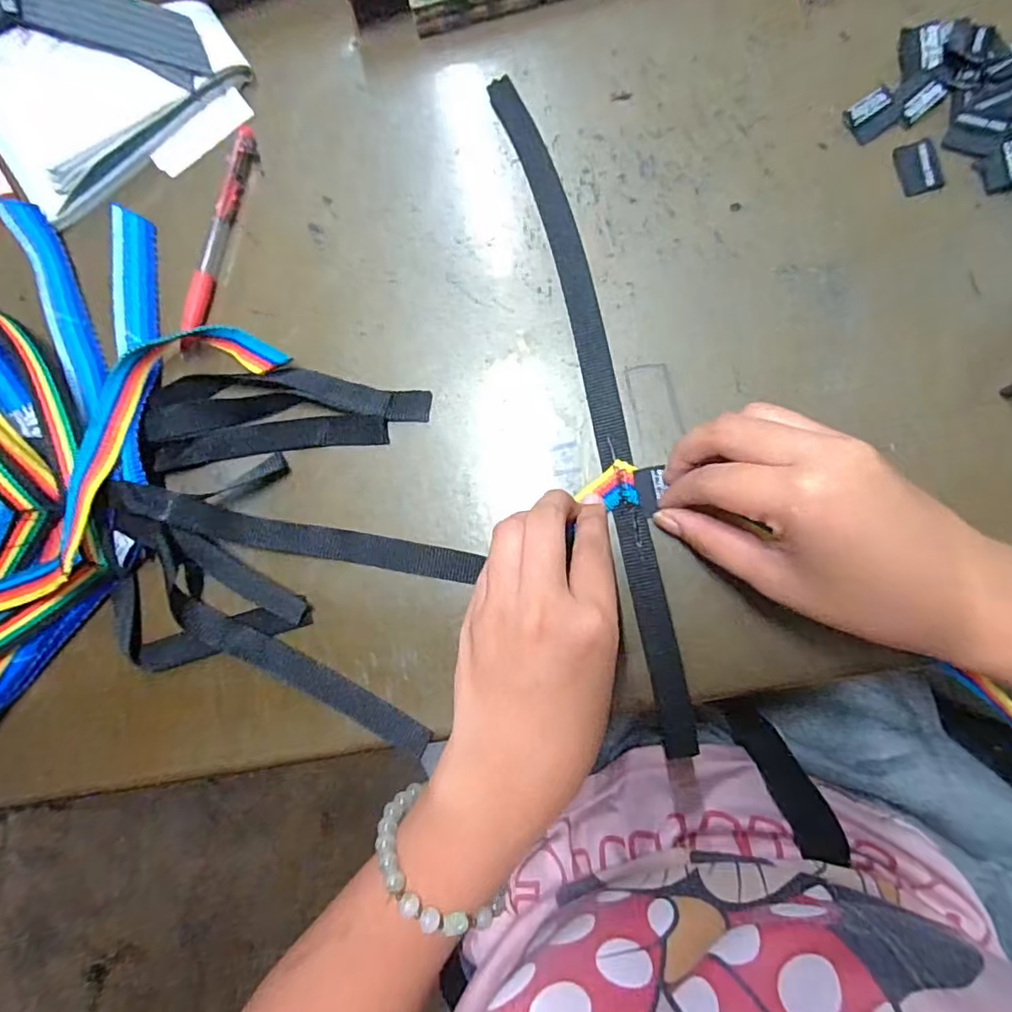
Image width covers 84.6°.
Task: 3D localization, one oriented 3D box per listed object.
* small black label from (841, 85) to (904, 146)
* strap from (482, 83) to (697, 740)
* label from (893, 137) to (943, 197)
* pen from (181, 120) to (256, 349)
[{"bbox_3d":[0.188,-0.199,0.283,0.025,0.004,0.020,-31,84,3],"label":"small black label"},{"bbox_3d":[0.048,-0.056,0.289,0.025,0.004,0.362,-13,84,5],"label":"strap"},{"bbox_3d":[0.207,-0.170,0.278,0.018,0.004,0.026,-15,85,5],"label":"label"},{"bbox_3d":[-0.165,-0.153,0.317,0.010,0.011,0.131,13,88,7],"label":"pen"}]

